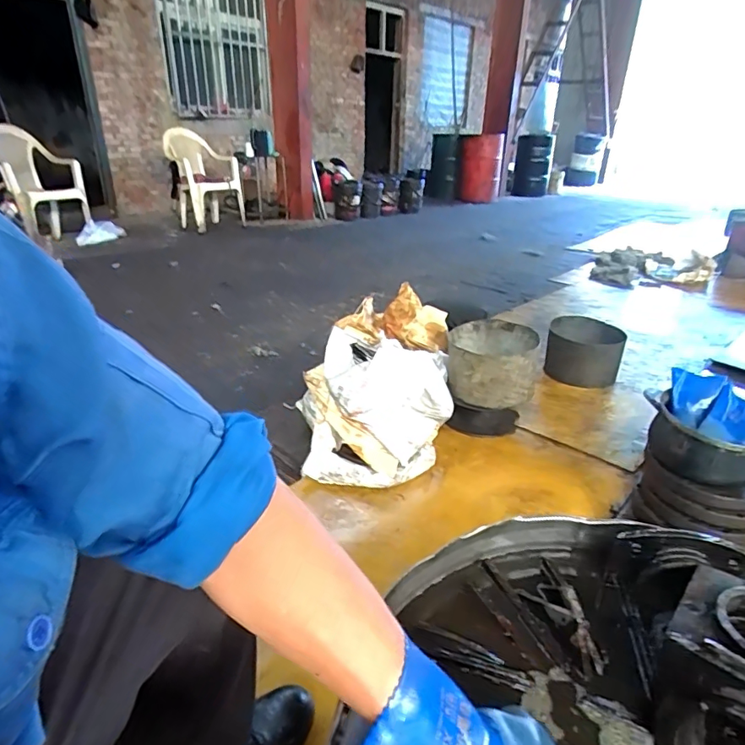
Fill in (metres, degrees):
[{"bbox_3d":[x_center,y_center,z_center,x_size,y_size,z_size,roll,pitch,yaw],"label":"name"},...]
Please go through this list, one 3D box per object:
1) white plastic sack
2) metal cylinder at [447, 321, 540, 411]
[{"bbox_3d":[0.037,0.045,1.625,0.432,0.377,0.677,21,32,36],"label":"white plastic sack"},{"bbox_3d":[0.402,-0.028,1.709,0.289,0.193,0.283,5,26,7],"label":"metal cylinder"}]

